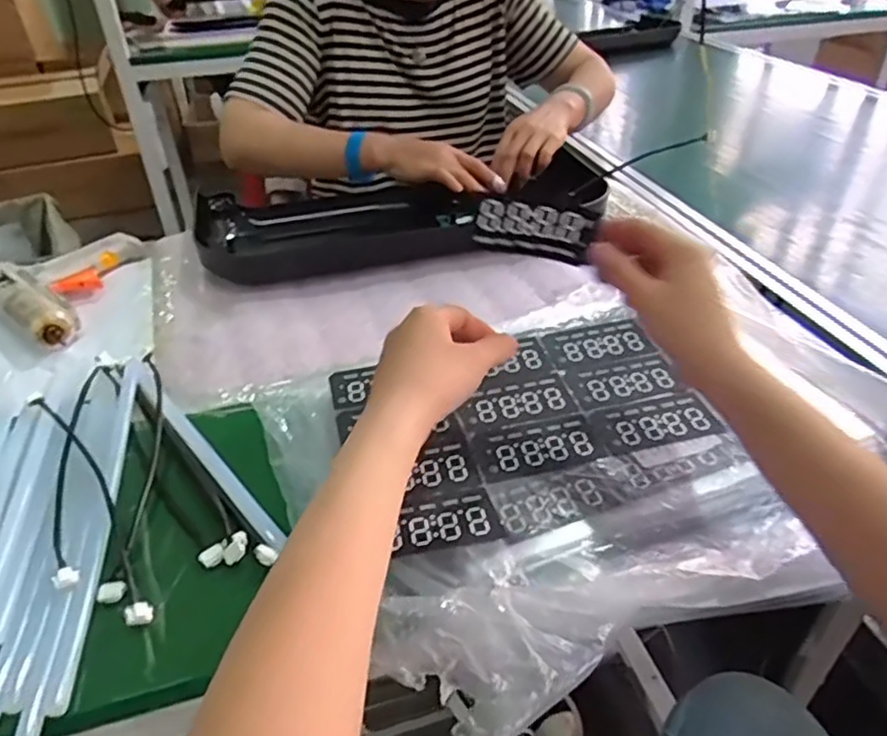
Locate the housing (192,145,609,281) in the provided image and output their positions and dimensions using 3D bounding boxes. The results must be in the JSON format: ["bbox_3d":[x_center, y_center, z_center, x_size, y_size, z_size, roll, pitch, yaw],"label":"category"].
[{"bbox_3d":[-0.050,-0.188,0.789,0.471,0.053,0.176,-6,38,-4],"label":"housing"}]

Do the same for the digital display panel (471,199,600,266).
[{"bbox_3d":[0.067,-0.101,0.481,0.087,0.047,0.017,10,40,15],"label":"digital display panel"}]

